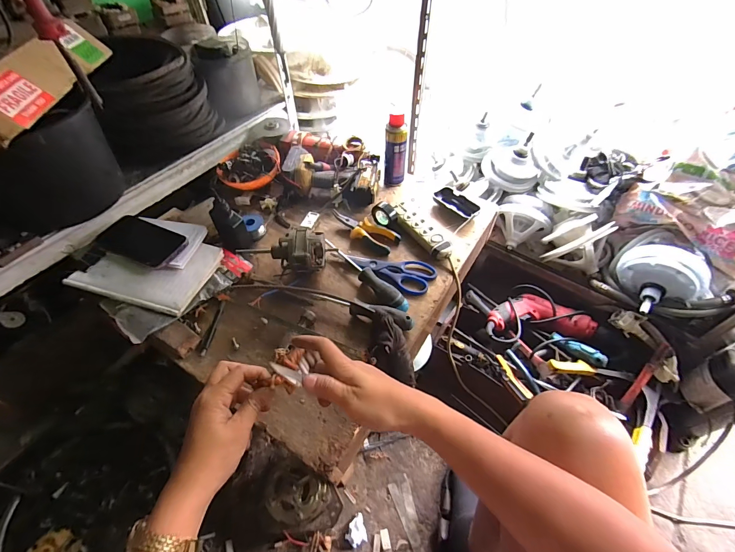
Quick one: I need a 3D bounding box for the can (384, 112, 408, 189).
[{"bbox_3d":[0.065,-0.291,0.805,0.048,0.156,0.049,3,52,3],"label":"can"}]

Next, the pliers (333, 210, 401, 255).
[{"bbox_3d":[-0.006,-0.099,0.734,0.151,0.033,0.059,32,58,23],"label":"pliers"}]

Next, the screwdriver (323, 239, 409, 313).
[{"bbox_3d":[-0.005,-0.002,0.652,0.029,0.031,0.218,-33,58,-23],"label":"screwdriver"}]

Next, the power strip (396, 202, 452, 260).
[{"bbox_3d":[0.111,-0.093,0.720,0.049,0.025,0.166,-28,56,-20],"label":"power strip"}]

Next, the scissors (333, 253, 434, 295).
[{"bbox_3d":[0.029,-0.022,0.675,0.204,0.021,0.068,19,54,15],"label":"scissors"}]

